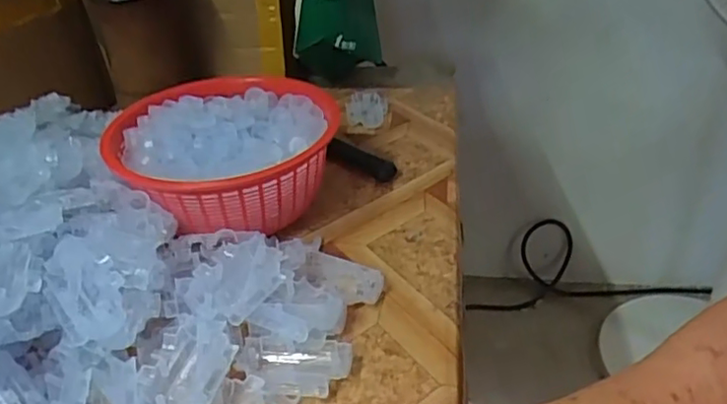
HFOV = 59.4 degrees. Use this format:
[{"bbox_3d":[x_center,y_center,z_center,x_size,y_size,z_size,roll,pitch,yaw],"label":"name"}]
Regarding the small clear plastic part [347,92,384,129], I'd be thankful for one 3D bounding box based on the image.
[{"bbox_3d":[0.003,-0.106,0.718,0.041,0.007,0.090,-1,34,0],"label":"small clear plastic part"}]

